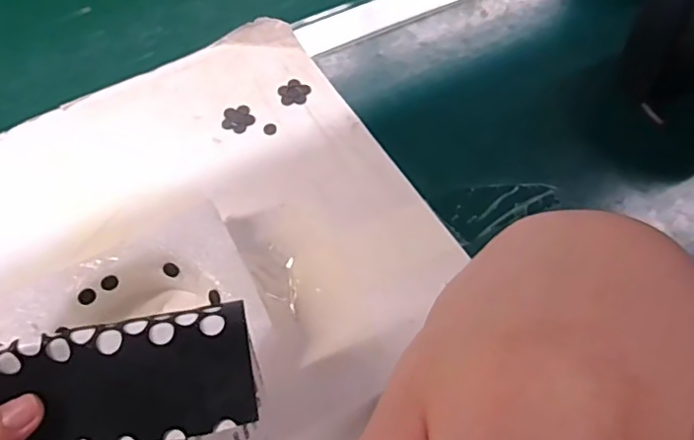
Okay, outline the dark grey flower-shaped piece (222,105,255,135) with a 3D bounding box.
[{"bbox_3d":[-0.088,-0.081,0.460,0.025,0.004,0.027,-1,59,1],"label":"dark grey flower-shaped piece"}]

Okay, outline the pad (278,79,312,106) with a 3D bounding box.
[{"bbox_3d":[-0.044,-0.105,0.472,0.025,0.004,0.025,18,61,12],"label":"pad"}]

